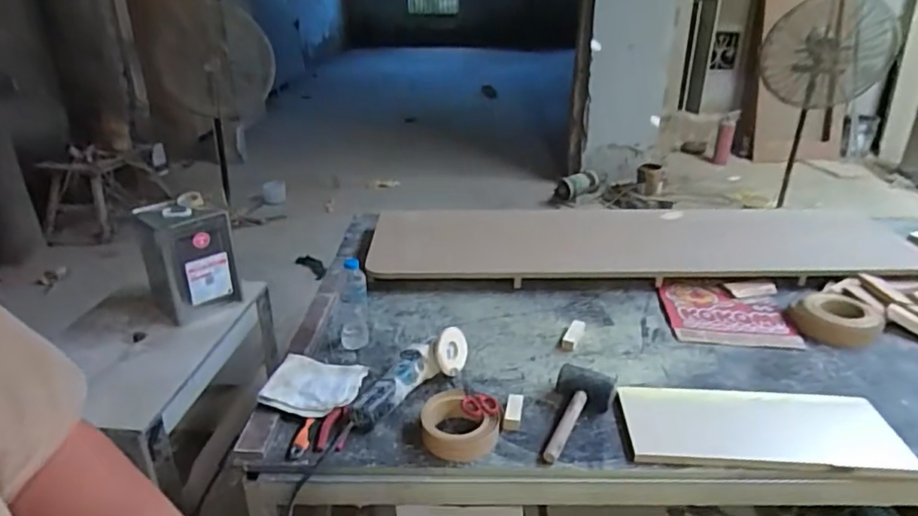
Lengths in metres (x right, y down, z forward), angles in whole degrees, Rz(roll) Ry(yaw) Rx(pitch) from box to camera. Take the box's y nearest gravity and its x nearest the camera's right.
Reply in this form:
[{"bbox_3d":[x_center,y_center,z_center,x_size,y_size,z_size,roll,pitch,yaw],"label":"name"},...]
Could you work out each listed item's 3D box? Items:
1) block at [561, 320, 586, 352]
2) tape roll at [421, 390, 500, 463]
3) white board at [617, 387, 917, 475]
[{"bbox_3d":[0.272,0.183,1.390,0.035,0.034,0.104,12,31,22],"label":"block"},{"bbox_3d":[-0.004,0.316,1.088,0.153,0.052,0.128,21,34,37],"label":"tape roll"},{"bbox_3d":[0.563,0.320,1.112,0.484,0.025,0.199,1,28,5],"label":"white board"}]

